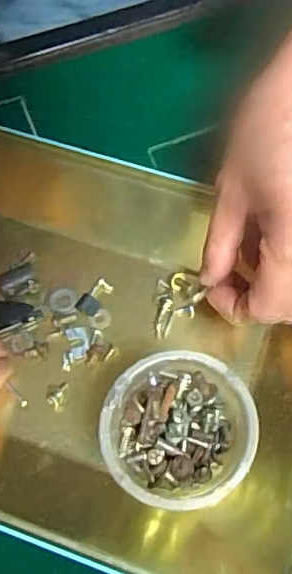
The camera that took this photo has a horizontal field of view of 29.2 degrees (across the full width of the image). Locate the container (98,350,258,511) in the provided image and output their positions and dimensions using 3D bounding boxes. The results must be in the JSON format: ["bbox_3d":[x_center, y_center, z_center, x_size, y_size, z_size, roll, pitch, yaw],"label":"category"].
[{"bbox_3d":[0.015,0.072,0.267,0.064,0.065,0.061,-1,63,1],"label":"container"}]

